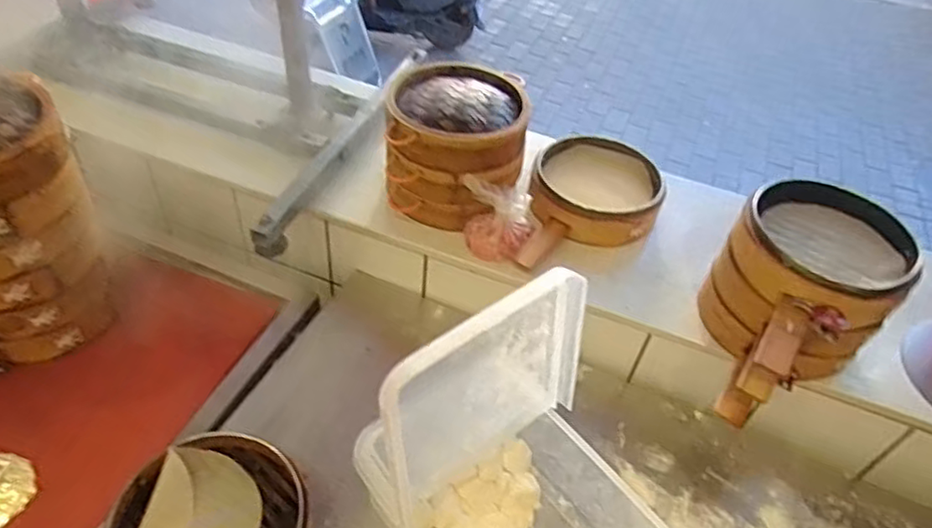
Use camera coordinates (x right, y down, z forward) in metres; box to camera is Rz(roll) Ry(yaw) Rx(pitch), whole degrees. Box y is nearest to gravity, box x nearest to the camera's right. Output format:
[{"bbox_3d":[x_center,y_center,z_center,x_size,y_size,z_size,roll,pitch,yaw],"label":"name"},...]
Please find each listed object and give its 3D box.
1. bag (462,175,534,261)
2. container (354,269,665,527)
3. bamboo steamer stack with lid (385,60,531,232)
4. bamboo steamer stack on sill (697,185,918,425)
[{"bbox_3d":[0.048,-0.060,0.799,0.099,0.094,0.065,-9,47,-16],"label":"bag"},{"bbox_3d":[0.058,0.194,0.550,0.201,0.312,0.270,-27,55,-30],"label":"container"},{"bbox_3d":[-0.014,-0.159,0.853,0.175,0.137,0.182,10,45,2],"label":"bamboo steamer stack with lid"},{"bbox_3d":[0.351,0.040,0.700,0.177,0.136,0.264,36,51,25],"label":"bamboo steamer stack on sill"}]

